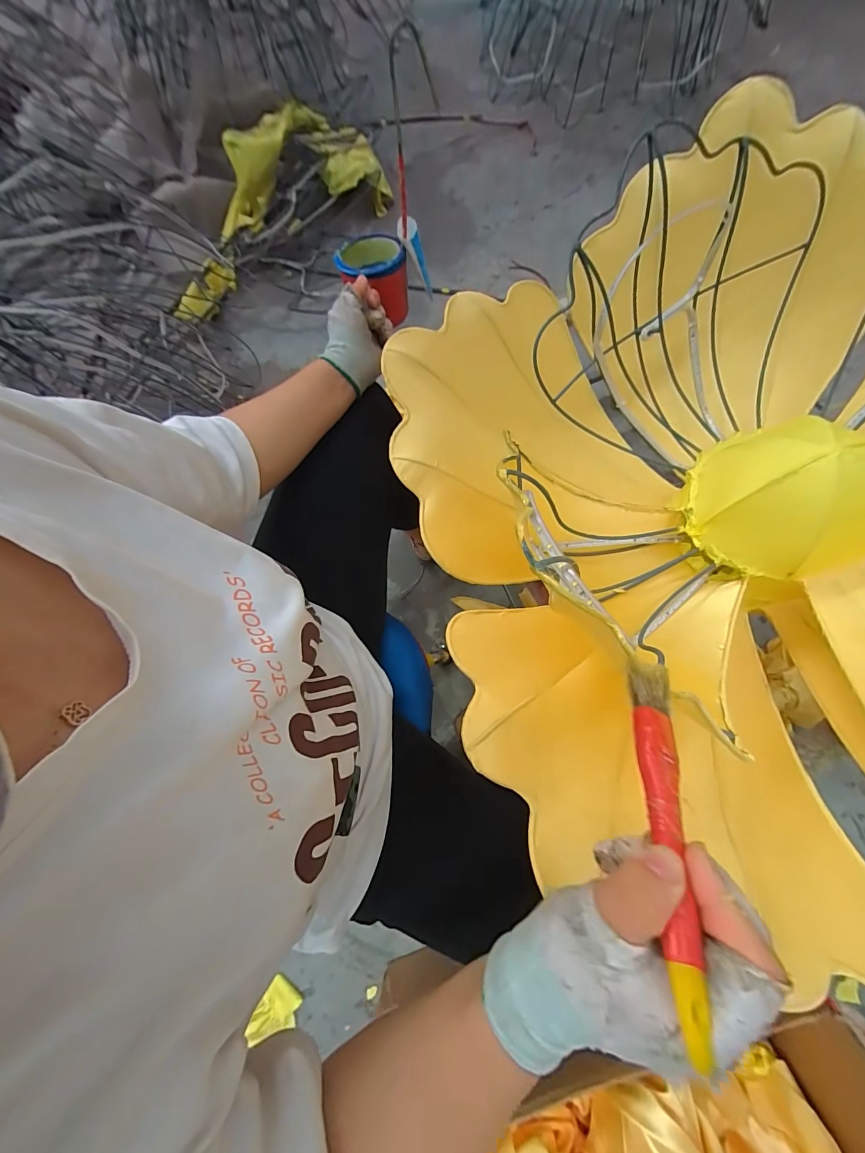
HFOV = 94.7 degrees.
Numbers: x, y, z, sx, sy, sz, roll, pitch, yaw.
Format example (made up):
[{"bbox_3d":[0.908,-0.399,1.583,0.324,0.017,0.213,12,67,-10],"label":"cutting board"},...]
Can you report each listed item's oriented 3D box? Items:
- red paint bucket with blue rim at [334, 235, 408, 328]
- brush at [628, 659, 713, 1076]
[{"bbox_3d":[-0.072,-0.377,0.502,0.084,0.078,0.073,3,75,3],"label":"red paint bucket with blue rim"},{"bbox_3d":[0.115,0.114,0.195,0.022,0.011,0.160,14,47,5],"label":"brush"}]

